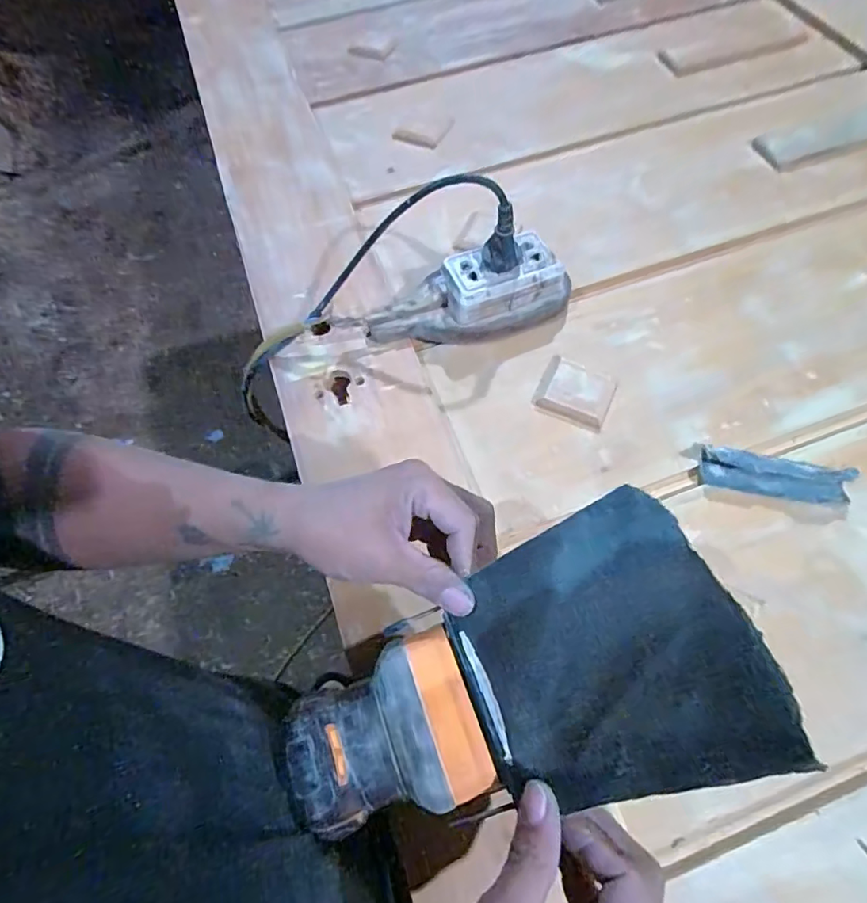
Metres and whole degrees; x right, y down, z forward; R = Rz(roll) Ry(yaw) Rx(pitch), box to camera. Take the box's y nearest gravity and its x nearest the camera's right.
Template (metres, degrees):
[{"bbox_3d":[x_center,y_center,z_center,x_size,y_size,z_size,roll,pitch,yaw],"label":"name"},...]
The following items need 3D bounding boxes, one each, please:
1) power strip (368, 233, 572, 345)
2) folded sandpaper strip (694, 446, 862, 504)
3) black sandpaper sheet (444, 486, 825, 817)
[{"bbox_3d":[0.034,-0.149,0.507,0.200,0.060,0.072,-17,63,-7],"label":"power strip"},{"bbox_3d":[0.279,0.019,0.426,0.109,0.026,0.028,11,63,8],"label":"folded sandpaper strip"},{"bbox_3d":[0.064,0.092,0.231,0.016,0.139,0.108,3,58,-46],"label":"black sandpaper sheet"}]

